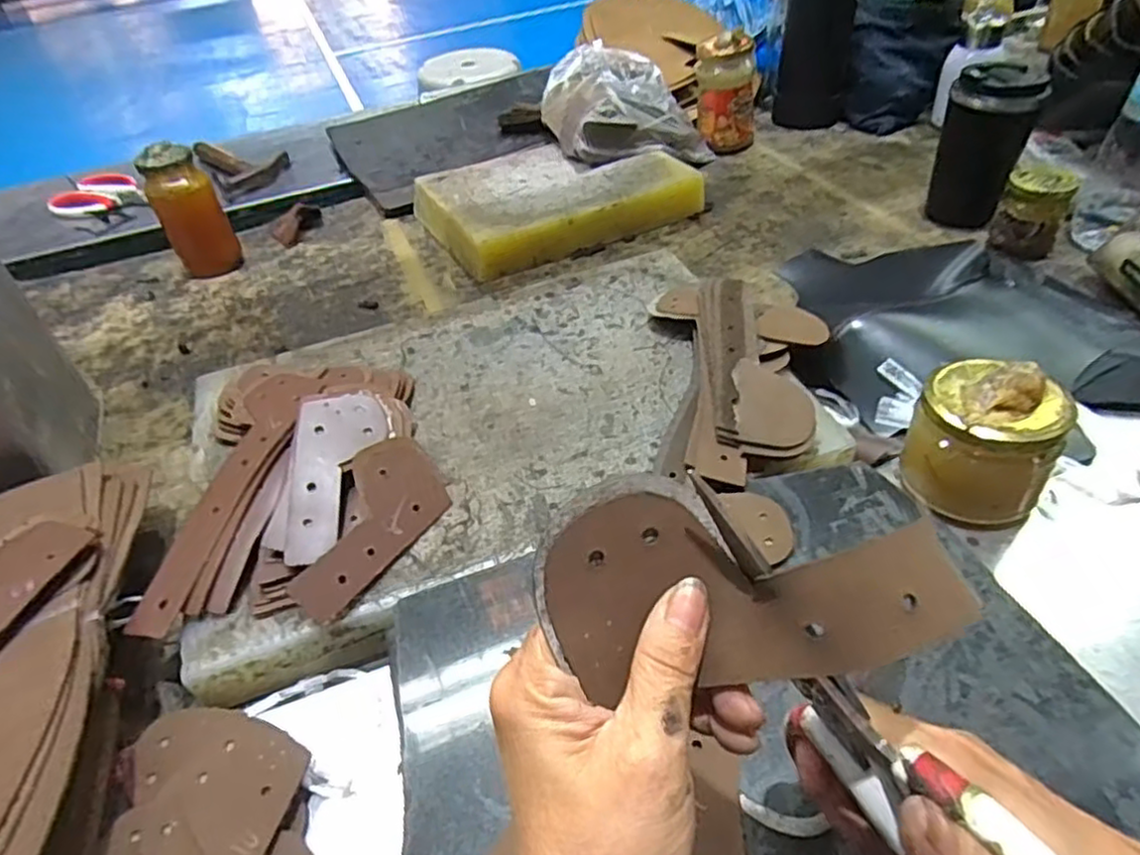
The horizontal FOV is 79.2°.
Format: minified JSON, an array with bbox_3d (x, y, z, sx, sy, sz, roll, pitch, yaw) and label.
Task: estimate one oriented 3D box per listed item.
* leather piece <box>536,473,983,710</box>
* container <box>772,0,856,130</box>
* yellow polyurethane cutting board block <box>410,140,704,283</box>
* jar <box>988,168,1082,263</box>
[{"bbox_3d":[0.053,0.052,0.205,0.118,0.015,0.060,4,86,8],"label":"leather piece"},{"bbox_3d":[0.338,-0.548,0.937,0.088,0.237,0.077,-3,43,5],"label":"container"},{"bbox_3d":[-0.024,-0.287,0.841,0.293,0.050,0.233,-25,46,-18],"label":"yellow polyurethane cutting board block"},{"bbox_3d":[0.452,-0.209,0.677,0.056,0.082,0.051,21,50,27],"label":"jar"}]

